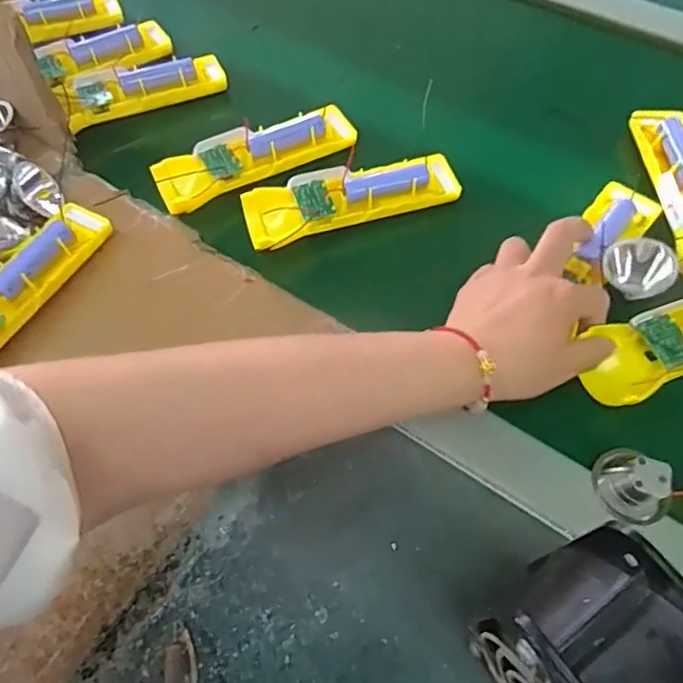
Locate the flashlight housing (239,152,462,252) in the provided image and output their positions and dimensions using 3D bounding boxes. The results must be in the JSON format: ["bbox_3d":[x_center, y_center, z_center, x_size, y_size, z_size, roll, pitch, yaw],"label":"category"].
[{"bbox_3d":[0.007,-0.114,0.453,0.164,0.025,0.052,-20,63,-6],"label":"flashlight housing"}]

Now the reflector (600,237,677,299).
[{"bbox_3d":[0.196,-0.049,0.383,0.044,0.019,0.038,38,71,21],"label":"reflector"}]

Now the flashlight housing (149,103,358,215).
[{"bbox_3d":[-0.071,-0.156,0.479,0.166,0.023,0.047,-28,64,-10],"label":"flashlight housing"}]

